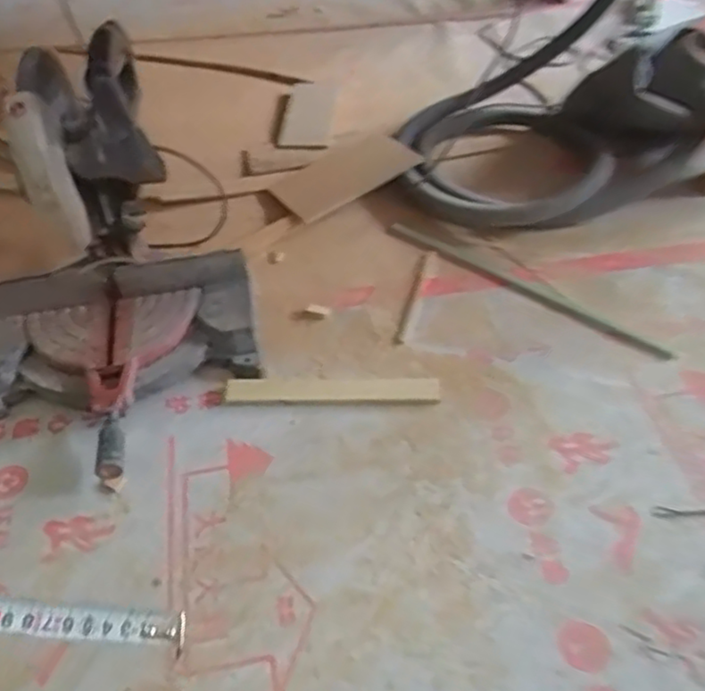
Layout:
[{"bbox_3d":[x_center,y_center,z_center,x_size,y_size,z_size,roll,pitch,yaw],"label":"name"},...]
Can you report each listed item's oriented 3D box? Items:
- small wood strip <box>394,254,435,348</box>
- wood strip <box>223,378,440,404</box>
[{"bbox_3d":[0.109,-0.089,1.151,0.022,0.016,0.235,12,50,11],"label":"small wood strip"},{"bbox_3d":[-0.031,0.068,1.009,0.320,0.017,0.040,-1,49,0],"label":"wood strip"}]

